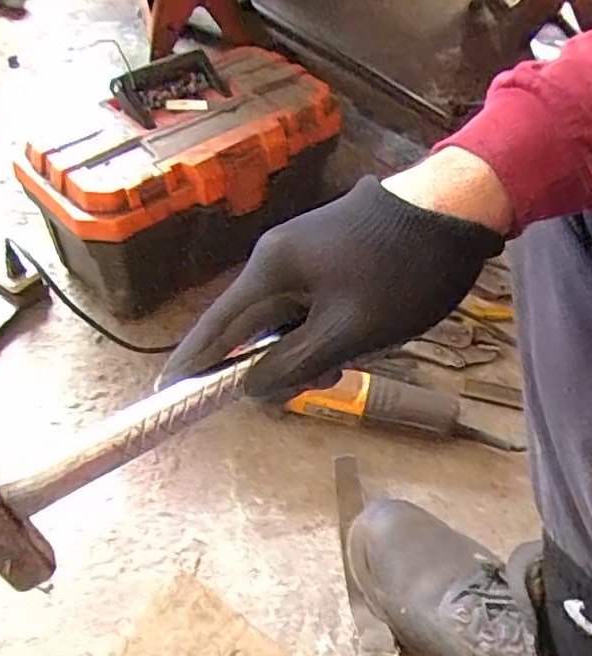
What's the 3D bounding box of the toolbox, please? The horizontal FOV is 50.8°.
[{"bbox_3d":[-0.128,-0.191,0.809,0.383,0.211,0.207,-28,56,-24],"label":"toolbox"}]

